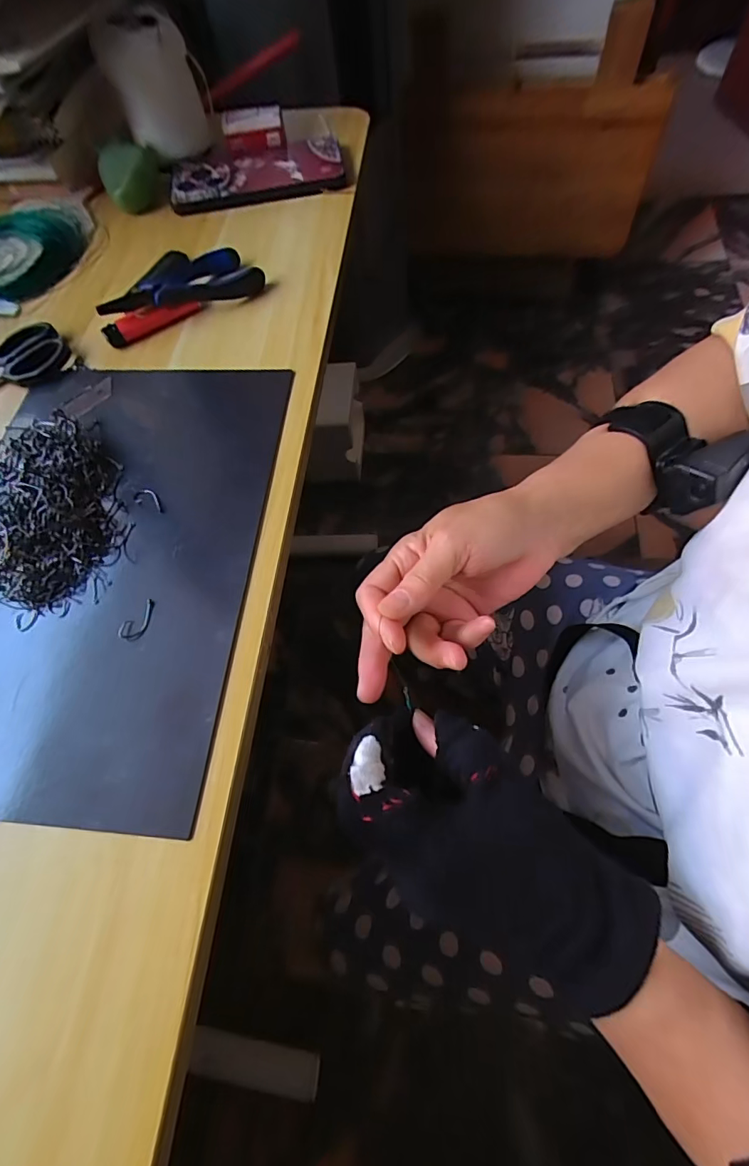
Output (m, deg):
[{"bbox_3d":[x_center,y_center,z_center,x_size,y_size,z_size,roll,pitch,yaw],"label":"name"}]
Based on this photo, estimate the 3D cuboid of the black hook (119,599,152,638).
[{"bbox_3d":[-0.134,0.019,0.264,0.015,0.004,0.024,1,64,8],"label":"black hook"}]

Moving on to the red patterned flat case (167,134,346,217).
[{"bbox_3d":[-0.112,-0.393,0.452,0.161,0.019,0.077,-9,63,3],"label":"red patterned flat case"}]

